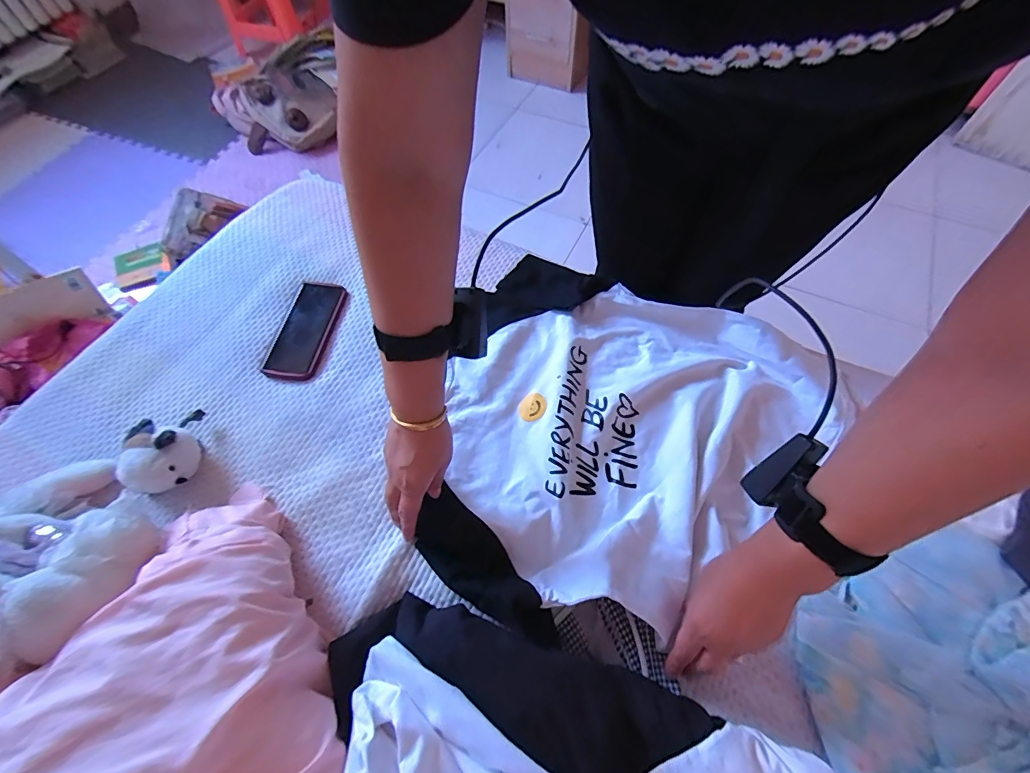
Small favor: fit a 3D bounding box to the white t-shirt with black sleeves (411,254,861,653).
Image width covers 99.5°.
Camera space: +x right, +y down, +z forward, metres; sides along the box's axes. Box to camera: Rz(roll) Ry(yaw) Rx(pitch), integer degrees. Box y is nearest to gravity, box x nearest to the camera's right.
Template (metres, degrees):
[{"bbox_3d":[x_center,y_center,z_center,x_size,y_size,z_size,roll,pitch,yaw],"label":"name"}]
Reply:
[{"bbox_3d":[0.127,0.062,0.543,0.462,0.068,0.471,21,64,13],"label":"white t-shirt with black sleeves"}]

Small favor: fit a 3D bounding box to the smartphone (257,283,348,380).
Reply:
[{"bbox_3d":[-0.319,-0.087,0.664,0.087,0.008,0.177,8,62,7],"label":"smartphone"}]

